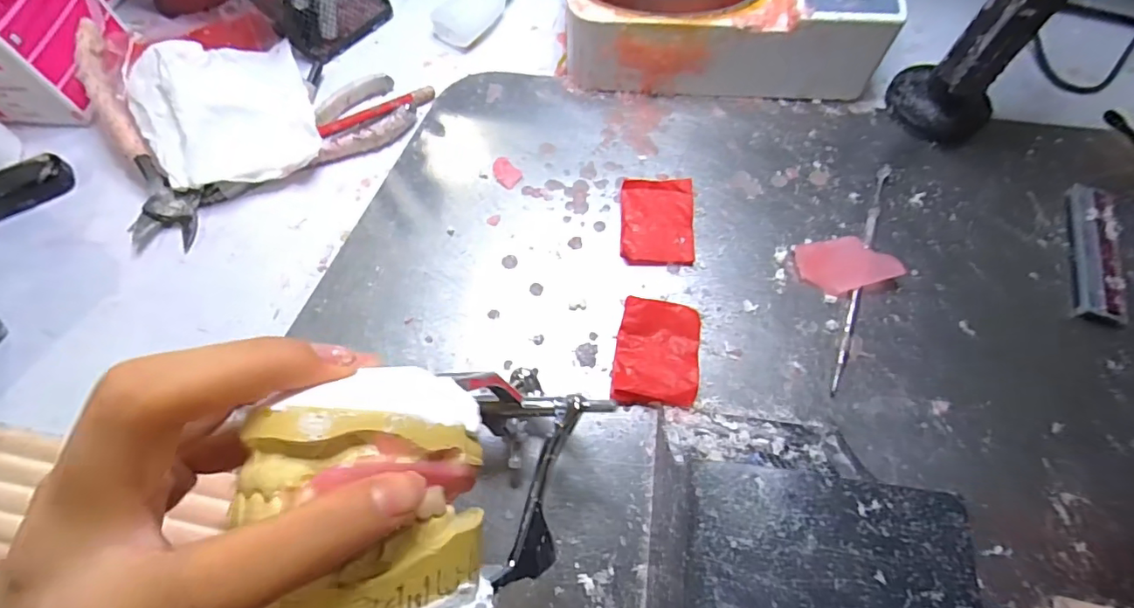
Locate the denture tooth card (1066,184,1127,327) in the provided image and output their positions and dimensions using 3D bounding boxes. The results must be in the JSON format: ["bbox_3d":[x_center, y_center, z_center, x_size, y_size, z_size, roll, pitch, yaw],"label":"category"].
[{"bbox_3d":[0.293,-0.028,0.290,0.024,0.010,0.089,17,67,9],"label":"denture tooth card"}]

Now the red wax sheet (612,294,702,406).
[{"bbox_3d":[0.046,0.024,0.262,0.040,0.010,0.052,6,66,5],"label":"red wax sheet"}]

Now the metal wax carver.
[{"bbox_3d":[0.161,-0.020,0.285,0.007,0.004,0.151,22,68,11],"label":"metal wax carver"}]

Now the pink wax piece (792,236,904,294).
[{"bbox_3d":[0.150,-0.023,0.282,0.048,0.012,0.032,-9,65,-3],"label":"pink wax piece"}]

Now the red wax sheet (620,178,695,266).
[{"bbox_3d":[0.051,-0.047,0.296,0.041,0.007,0.054,1,65,2],"label":"red wax sheet"}]

